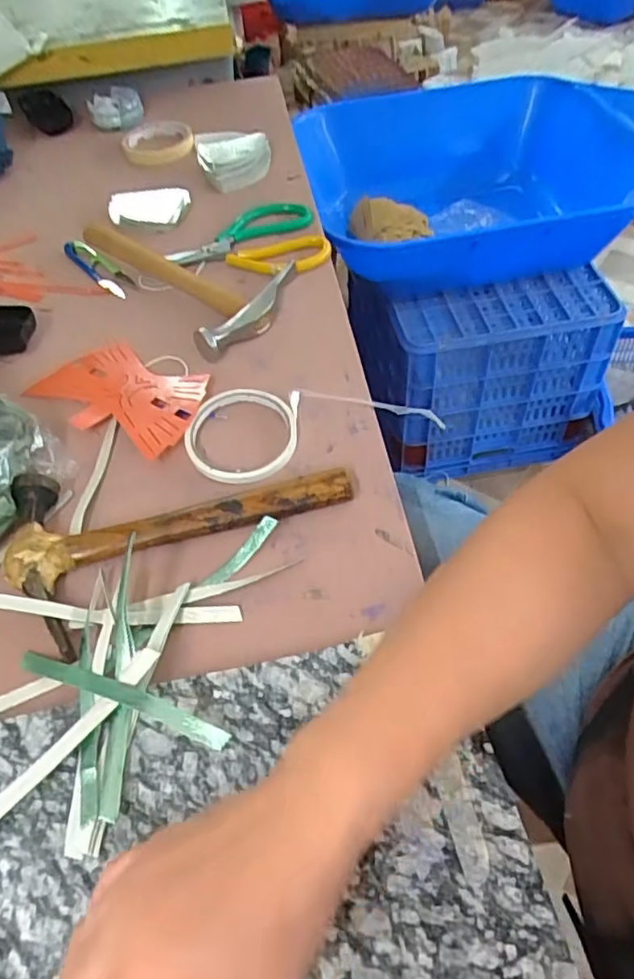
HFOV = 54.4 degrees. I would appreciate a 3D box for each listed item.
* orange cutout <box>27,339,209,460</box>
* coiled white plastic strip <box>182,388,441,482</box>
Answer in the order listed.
[{"bbox_3d":[-0.167,-0.084,0.524,0.161,0.011,0.088,25,58,22],"label":"orange cutout"},{"bbox_3d":[-0.003,-0.057,0.489,0.201,0.016,0.086,-13,52,-5],"label":"coiled white plastic strip"}]

